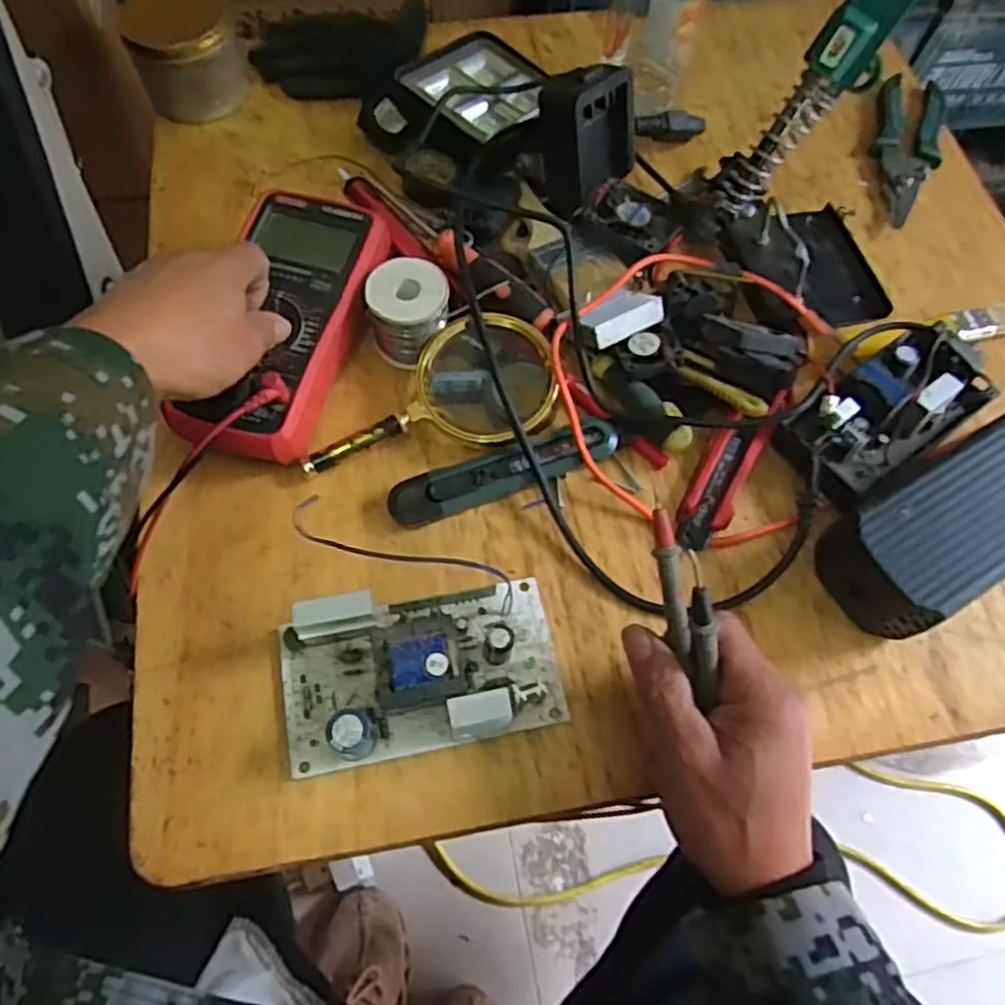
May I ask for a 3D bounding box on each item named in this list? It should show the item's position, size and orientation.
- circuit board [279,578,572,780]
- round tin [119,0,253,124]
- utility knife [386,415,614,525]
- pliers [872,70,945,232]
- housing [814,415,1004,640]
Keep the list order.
[{"bbox_3d":[-0.044,0.088,0.399,0.150,0.041,0.081,-10,65,-6],"label":"circuit board"},{"bbox_3d":[-0.250,-0.361,0.593,0.086,0.056,0.098,-22,67,-11],"label":"round tin"},{"bbox_3d":[0.002,-0.018,0.465,0.145,0.019,0.029,-18,66,-10],"label":"utility knife"},{"bbox_3d":[0.331,-0.289,0.609,0.050,0.015,0.176,16,65,6],"label":"pliers"},{"bbox_3d":[0.266,0.011,0.437,0.155,0.064,0.075,-28,69,-14],"label":"housing"}]

